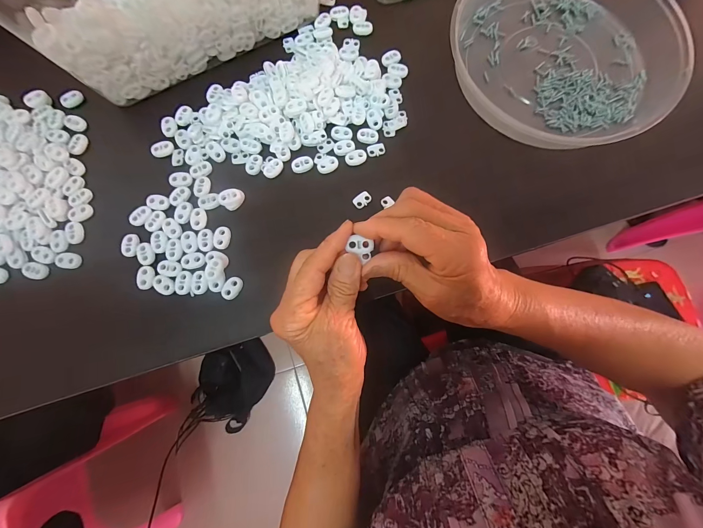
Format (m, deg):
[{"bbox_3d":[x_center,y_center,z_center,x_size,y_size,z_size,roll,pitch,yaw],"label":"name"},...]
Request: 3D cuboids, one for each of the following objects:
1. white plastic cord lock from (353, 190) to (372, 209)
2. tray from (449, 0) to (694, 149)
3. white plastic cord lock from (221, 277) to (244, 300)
[{"bbox_3d":[0.012,-0.066,0.311,0.020,0.004,0.013,-40,82,-8],"label":"white plastic cord lock"},{"bbox_3d":[0.224,-0.233,0.324,0.224,0.036,0.235,0,79,-1],"label":"tray"},{"bbox_3d":[-0.114,0.023,0.290,0.014,0.006,0.023,31,80,5],"label":"white plastic cord lock"}]

